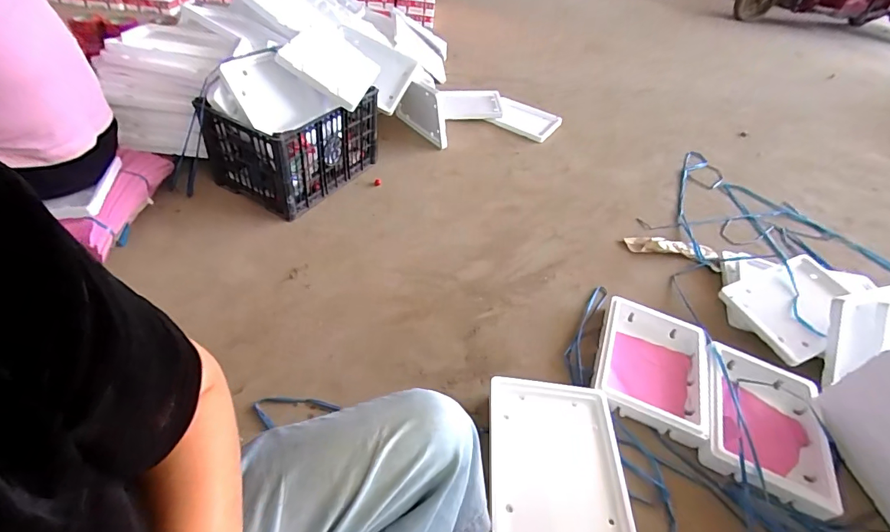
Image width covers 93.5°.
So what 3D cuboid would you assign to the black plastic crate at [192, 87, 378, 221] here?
[{"bbox_3d":[-0.505,-0.436,1.443,0.333,0.308,0.460,26,47,16],"label":"black plastic crate"}]

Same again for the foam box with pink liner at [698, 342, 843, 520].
[{"bbox_3d":[0.767,0.371,1.004,0.263,0.064,0.349,24,47,16],"label":"foam box with pink liner"}]

